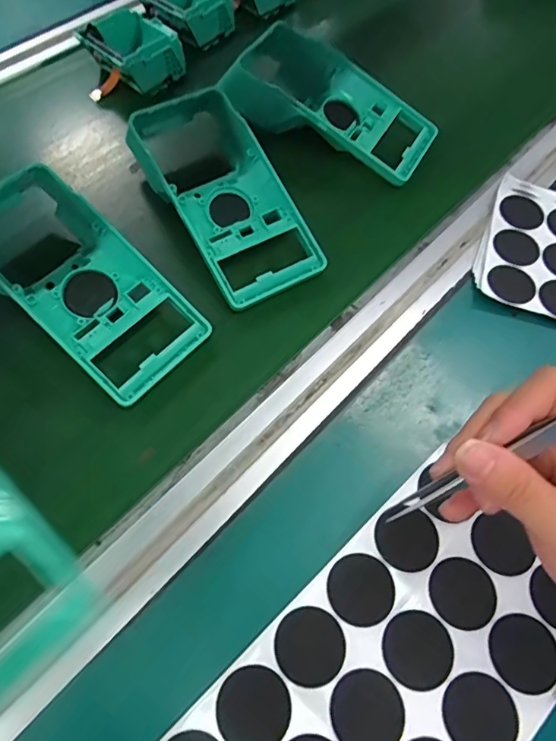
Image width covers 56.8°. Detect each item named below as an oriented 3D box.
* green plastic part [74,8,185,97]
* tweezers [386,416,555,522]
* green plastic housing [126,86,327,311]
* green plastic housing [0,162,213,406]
[{"bbox_3d":[-0.136,-0.294,0.484,0.080,0.044,0.080,1,60,-1],"label":"green plastic part"},{"bbox_3d":[0.100,0.033,0.216,0.123,0.008,0.009,-34,63,13],"label":"tweezers"},{"bbox_3d":[-0.040,-0.132,0.379,0.086,0.049,0.167,-31,65,-18],"label":"green plastic housing"},{"bbox_3d":[-0.141,-0.070,0.342,0.189,0.049,0.088,41,67,19],"label":"green plastic housing"}]

